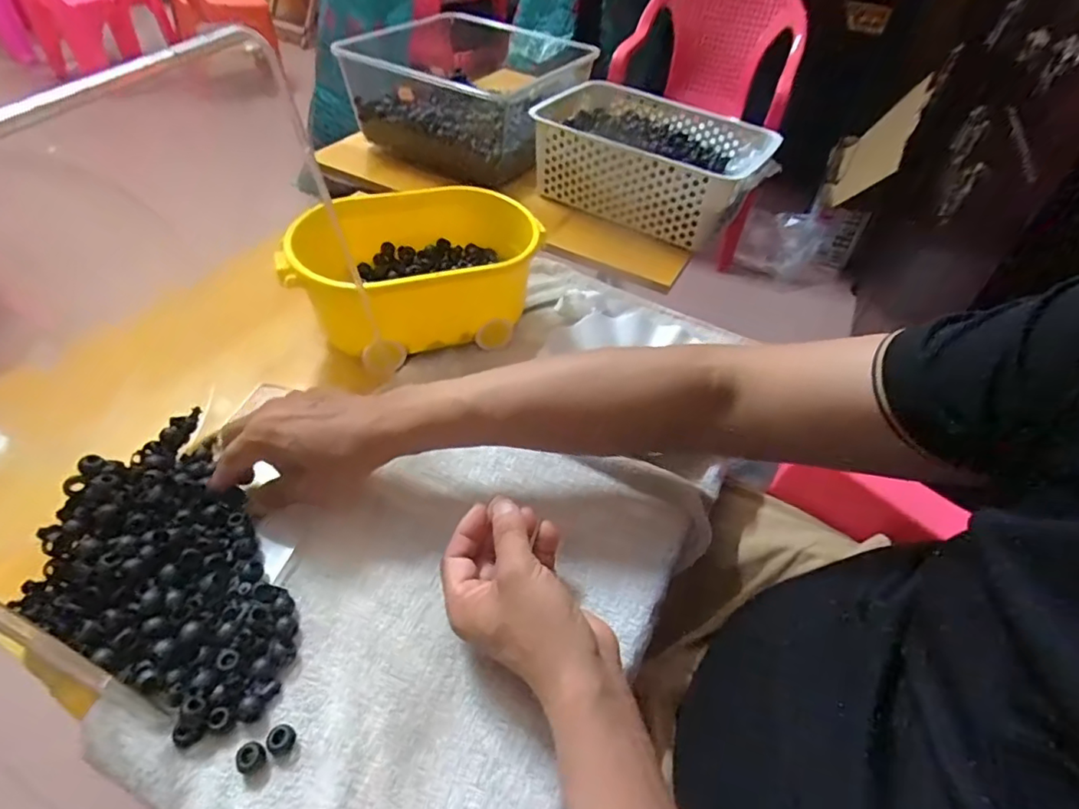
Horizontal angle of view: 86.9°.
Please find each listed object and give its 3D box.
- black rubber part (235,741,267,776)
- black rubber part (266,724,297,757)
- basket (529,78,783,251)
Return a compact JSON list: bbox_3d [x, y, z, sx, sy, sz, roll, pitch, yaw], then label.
[{"bbox_3d":[-0.166,0.203,0.326,0.015,0.010,0.014,3,46,-3],"label":"black rubber part"},{"bbox_3d":[-0.152,0.195,0.334,0.016,0.012,0.015,35,53,26],"label":"black rubber part"},{"bbox_3d":[0.151,-0.351,0.823,0.323,0.106,0.206,25,49,18],"label":"basket"}]

